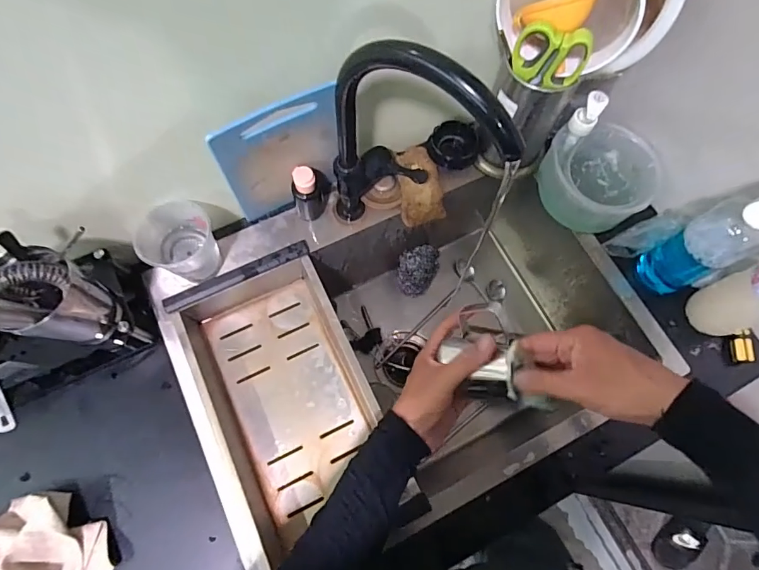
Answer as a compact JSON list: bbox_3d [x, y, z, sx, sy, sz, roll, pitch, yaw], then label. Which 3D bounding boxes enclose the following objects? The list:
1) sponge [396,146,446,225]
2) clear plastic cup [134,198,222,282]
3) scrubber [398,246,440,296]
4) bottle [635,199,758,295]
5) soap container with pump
[{"bbox_3d":[0.059,-0.151,0.655,0.065,0.045,0.116,-7,70,-4],"label":"sponge"},{"bbox_3d":[-0.251,-0.052,0.568,0.083,0.087,0.080,1,70,-2],"label":"clear plastic cup"},{"bbox_3d":[0.070,-0.030,0.802,0.069,0.073,0.083,17,70,4],"label":"scrubber"},{"bbox_3d":[0.398,-0.056,0.517,0.077,0.228,0.061,-26,73,-11],"label":"bottle"},{"bbox_3d":[0.308,-0.166,0.597,0.146,0.147,0.134,1,70,-2],"label":"soap container with pump"}]

